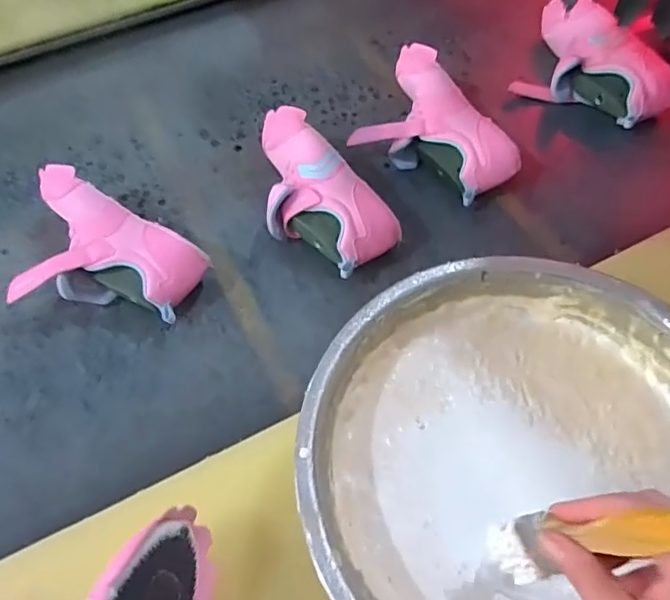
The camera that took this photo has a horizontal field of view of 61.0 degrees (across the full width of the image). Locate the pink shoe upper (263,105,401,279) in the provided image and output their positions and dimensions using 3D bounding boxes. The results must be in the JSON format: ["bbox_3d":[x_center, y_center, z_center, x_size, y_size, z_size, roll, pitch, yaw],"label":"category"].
[{"bbox_3d":[-0.038,-0.130,0.686,0.114,0.082,0.246,-32,61,-17],"label":"pink shoe upper"}]

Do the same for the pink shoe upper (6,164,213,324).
[{"bbox_3d":[-0.278,-0.040,0.639,0.240,0.080,0.149,28,62,19],"label":"pink shoe upper"}]

